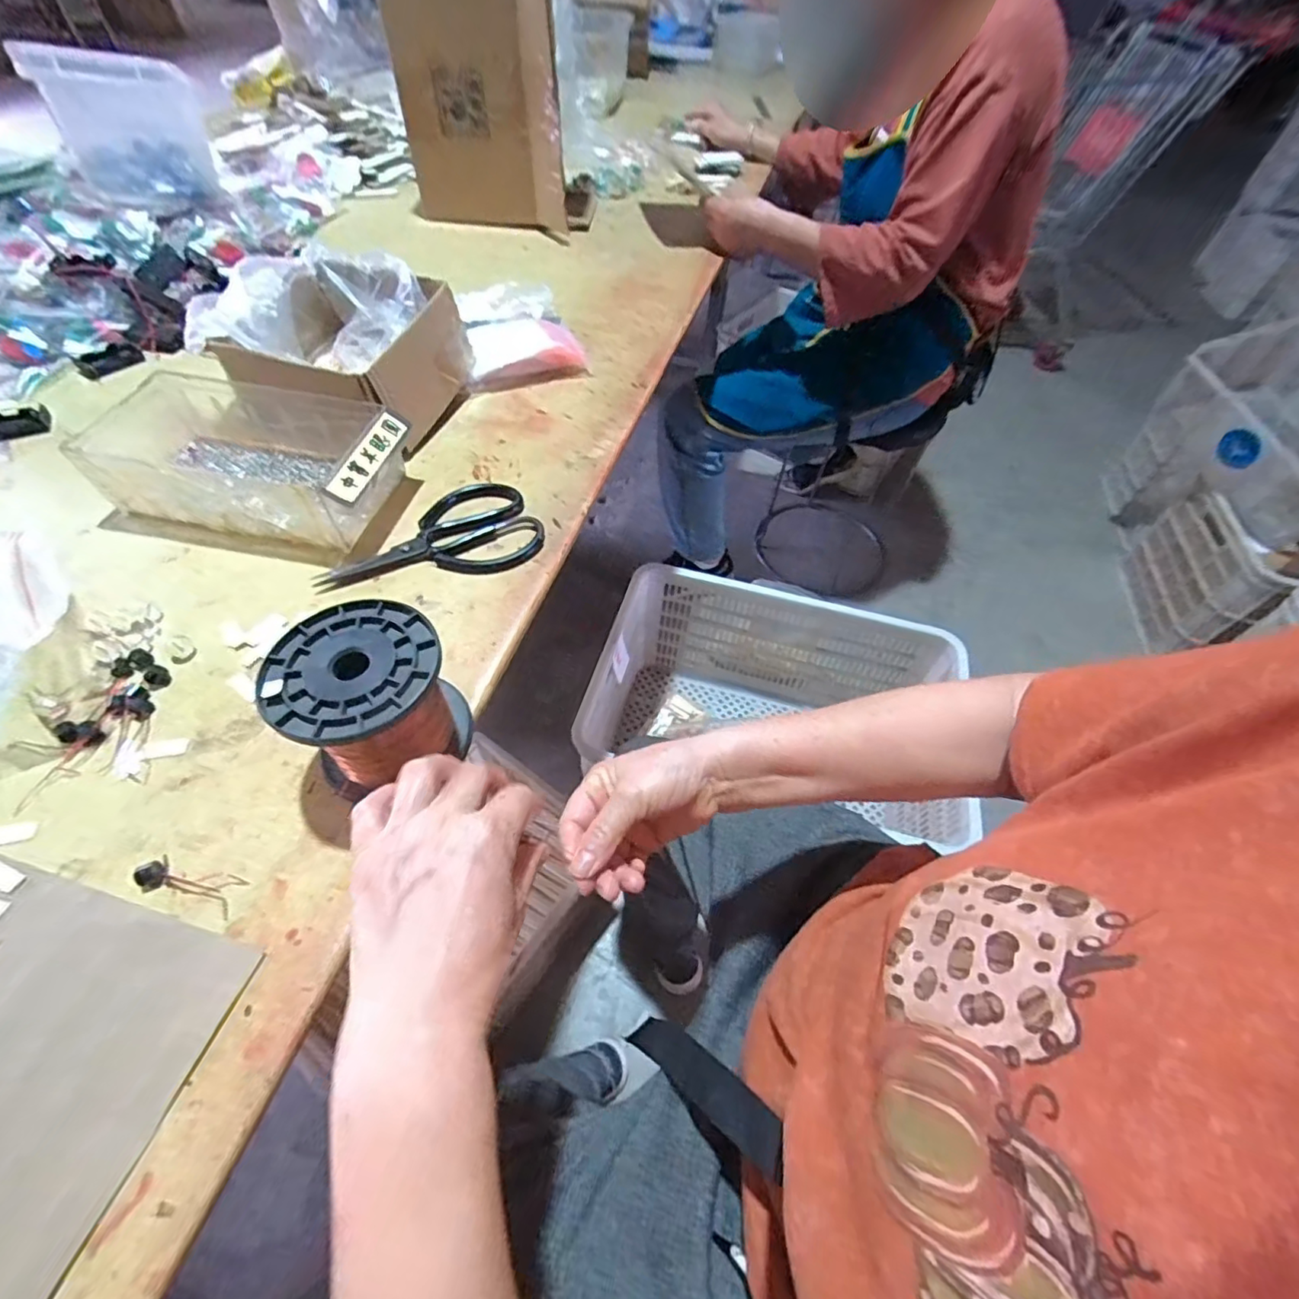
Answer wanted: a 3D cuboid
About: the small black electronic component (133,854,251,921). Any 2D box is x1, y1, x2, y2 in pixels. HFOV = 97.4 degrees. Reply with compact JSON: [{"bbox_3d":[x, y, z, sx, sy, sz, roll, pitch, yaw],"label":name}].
[{"bbox_3d":[-0.265,0.134,0.328,0.060,0.008,0.020,13,54,6],"label":"small black electronic component"}]

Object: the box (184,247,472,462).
[{"bbox_3d":[-0.314,-0.305,0.583,0.218,0.101,0.191,14,54,7],"label":"box"}]

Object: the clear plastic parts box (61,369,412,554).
[{"bbox_3d":[-0.356,-0.170,0.506,0.263,0.063,0.134,10,54,3],"label":"clear plastic parts box"}]

